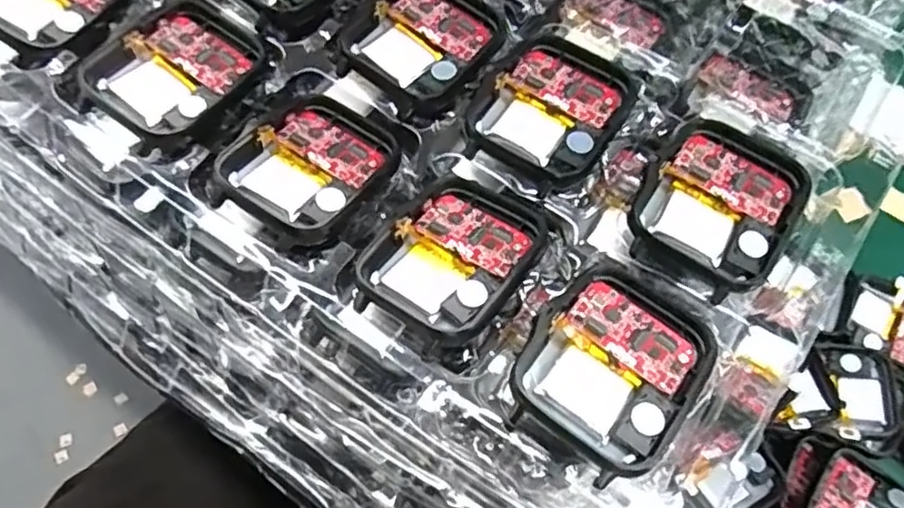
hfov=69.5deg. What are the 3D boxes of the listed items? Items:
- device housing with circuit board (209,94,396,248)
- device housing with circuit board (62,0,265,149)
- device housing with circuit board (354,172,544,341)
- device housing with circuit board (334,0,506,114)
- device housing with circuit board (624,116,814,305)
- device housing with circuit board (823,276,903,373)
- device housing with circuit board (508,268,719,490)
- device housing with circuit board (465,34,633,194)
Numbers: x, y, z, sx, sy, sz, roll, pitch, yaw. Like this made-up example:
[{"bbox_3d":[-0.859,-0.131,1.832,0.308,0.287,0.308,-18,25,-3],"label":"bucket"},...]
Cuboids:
[{"bbox_3d":[-0.038,-0.024,0.177,0.037,0.010,0.043,35,70,12],"label":"device housing with circuit board"},{"bbox_3d":[-0.078,-0.051,0.184,0.038,0.007,0.048,38,71,13],"label":"device housing with circuit board"},{"bbox_3d":[0.002,0.000,0.167,0.037,0.005,0.045,34,68,28],"label":"device housing with circuit board"},{"bbox_3d":[-0.008,-0.063,0.193,0.039,0.005,0.044,39,71,13],"label":"device housing with circuit board"},{"bbox_3d":[0.070,-0.014,0.170,0.037,0.007,0.049,34,70,11],"label":"device housing with circuit board"},{"bbox_3d":[0.190,0.030,0.284,0.050,0.012,0.036,24,68,8],"label":"device housing with circuit board"},{"bbox_3d":[0.038,0.026,0.152,0.038,0.007,0.046,35,70,12],"label":"device housing with circuit board"},{"bbox_3d":[0.028,-0.040,0.182,0.038,0.006,0.044,42,72,14],"label":"device housing with circuit board"}]

